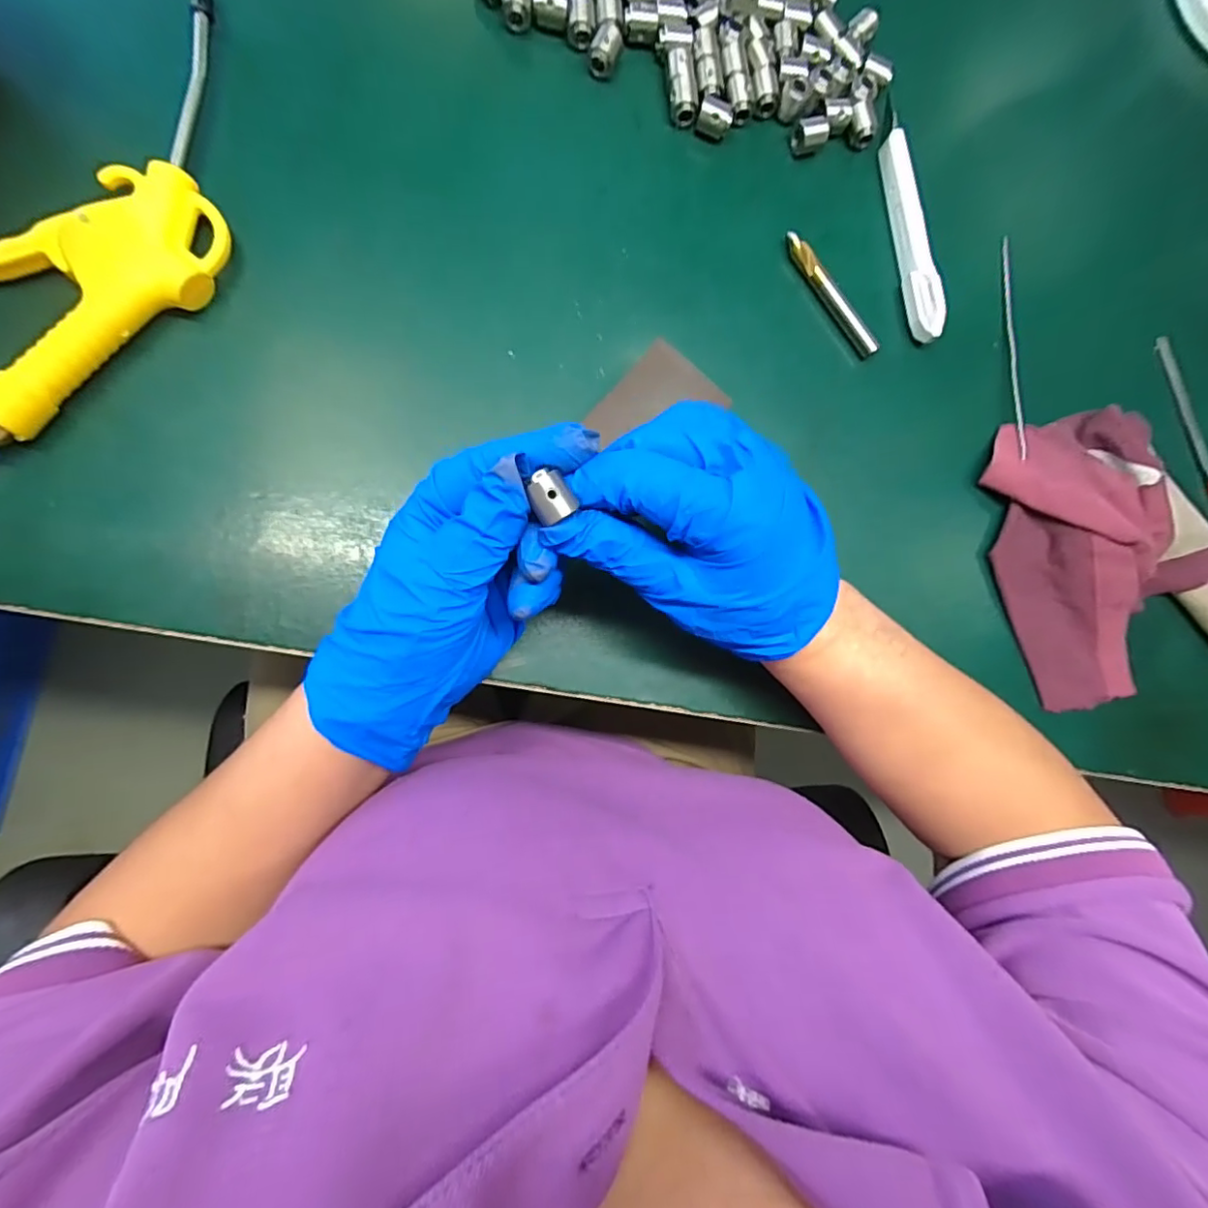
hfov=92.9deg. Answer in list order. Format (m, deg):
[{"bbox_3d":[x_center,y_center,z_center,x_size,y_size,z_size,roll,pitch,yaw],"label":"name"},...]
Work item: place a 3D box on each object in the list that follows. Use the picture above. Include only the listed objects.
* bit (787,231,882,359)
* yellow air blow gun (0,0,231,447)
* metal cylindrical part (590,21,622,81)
[{"bbox_3d":[0.128,-0.175,0.326,0.010,0.012,0.079,-38,92,-11],"label":"bit"},{"bbox_3d":[-0.222,-0.176,0.257,0.101,0.020,0.207,43,80,-4],"label":"yellow air blow gun"},{"bbox_3d":[0.001,-0.301,0.311,0.014,0.013,0.022,16,83,-8],"label":"metal cylindrical part"}]

